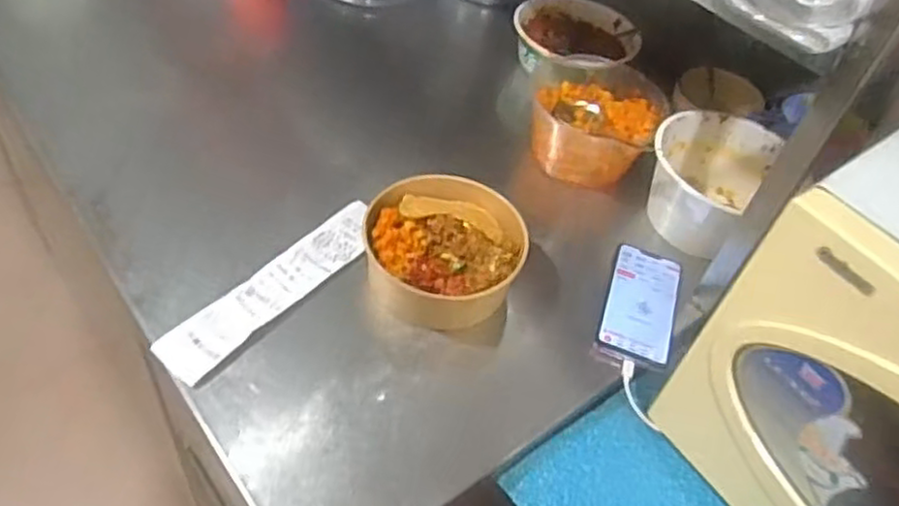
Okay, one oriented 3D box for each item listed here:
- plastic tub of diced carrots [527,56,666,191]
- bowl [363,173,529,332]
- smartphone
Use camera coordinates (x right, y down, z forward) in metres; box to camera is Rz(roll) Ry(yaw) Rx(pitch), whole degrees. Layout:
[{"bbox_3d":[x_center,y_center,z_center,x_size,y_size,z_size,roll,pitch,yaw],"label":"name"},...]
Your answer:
[{"bbox_3d":[0.176,-0.153,0.862,0.147,0.089,0.149,5,48,-5],"label":"plastic tub of diced carrots"},{"bbox_3d":[-0.006,-0.009,0.701,0.152,0.071,0.167,5,48,-5],"label":"bowl"},{"bbox_3d":[0.198,0.047,0.725,0.071,0.014,0.144,19,48,8],"label":"smartphone"}]

